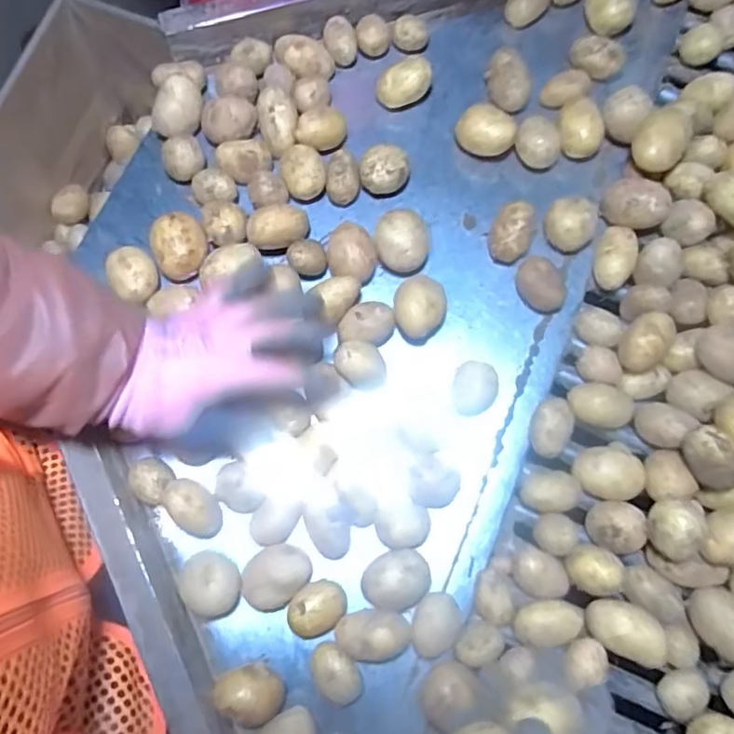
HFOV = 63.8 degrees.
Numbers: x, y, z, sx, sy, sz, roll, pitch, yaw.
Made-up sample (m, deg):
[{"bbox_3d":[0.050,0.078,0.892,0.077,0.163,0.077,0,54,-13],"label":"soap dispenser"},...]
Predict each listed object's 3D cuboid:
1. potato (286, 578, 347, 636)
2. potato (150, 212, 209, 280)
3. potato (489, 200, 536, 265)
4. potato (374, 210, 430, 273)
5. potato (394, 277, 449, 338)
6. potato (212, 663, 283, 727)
[{"bbox_3d":[-0.037,0.182,0.441,0.036,0.025,0.046,42,80,8],"label":"potato"},{"bbox_3d":[-0.159,-0.101,0.507,0.045,0.039,0.046,1,79,-3],"label":"potato"},{"bbox_3d":[0.128,-0.116,0.525,0.035,0.039,0.048,25,78,2],"label":"potato"},{"bbox_3d":[0.030,-0.107,0.518,0.046,0.042,0.050,1,79,-3],"label":"potato"},{"bbox_3d":[0.045,-0.049,0.502,0.043,0.044,0.049,23,78,2],"label":"potato"},{"bbox_3d":[-0.084,0.238,0.422,0.041,0.035,0.043,1,79,-3],"label":"potato"}]

